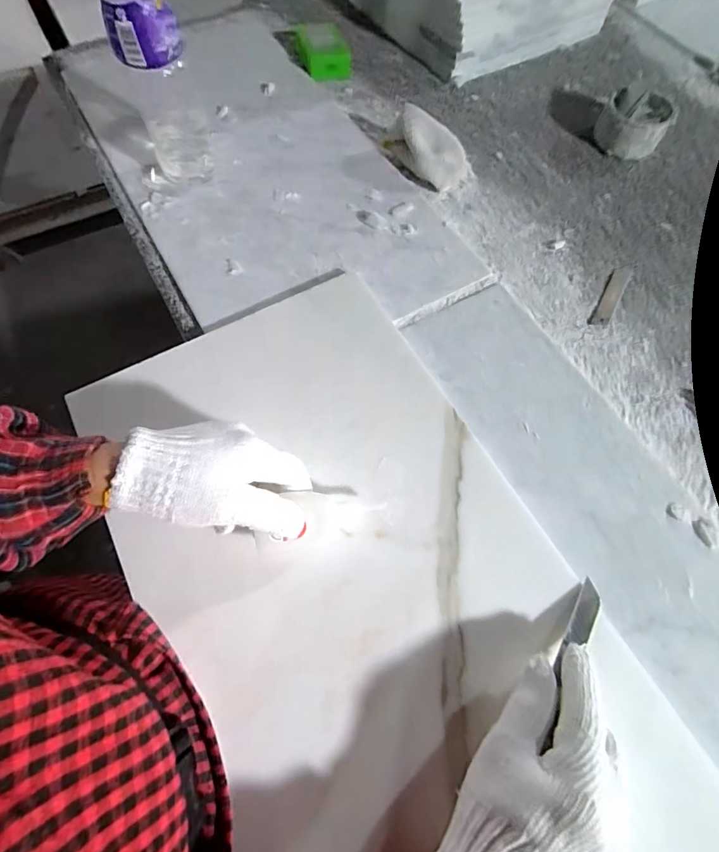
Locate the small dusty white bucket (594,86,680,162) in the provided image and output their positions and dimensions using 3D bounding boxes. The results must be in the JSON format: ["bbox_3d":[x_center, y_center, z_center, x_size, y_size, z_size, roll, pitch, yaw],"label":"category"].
[{"bbox_3d":[0.343,-0.378,0.537,0.079,0.053,0.069,27,68,9],"label":"small dusty white bucket"}]

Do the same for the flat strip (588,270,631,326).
[{"bbox_3d":[0.273,-0.141,0.463,0.017,0.004,0.092,30,68,10],"label":"flat strip"}]

